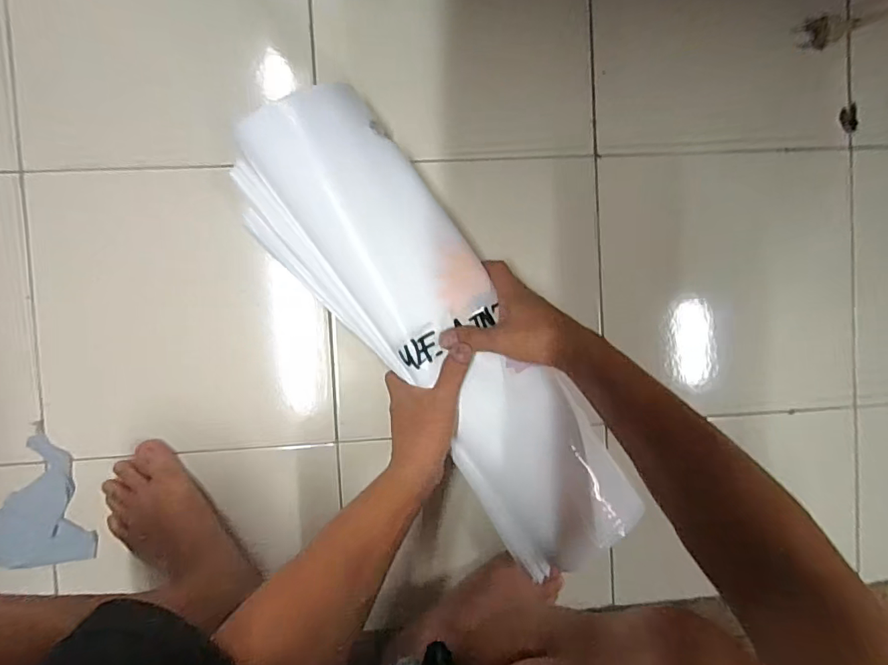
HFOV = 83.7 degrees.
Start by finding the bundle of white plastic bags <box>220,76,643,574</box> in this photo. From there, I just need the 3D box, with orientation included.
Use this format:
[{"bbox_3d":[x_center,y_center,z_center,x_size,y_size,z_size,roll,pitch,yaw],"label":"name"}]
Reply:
[{"bbox_3d":[-0.003,0.002,0.482,0.148,0.045,0.521,-37,92,-2],"label":"bundle of white plastic bags"}]

